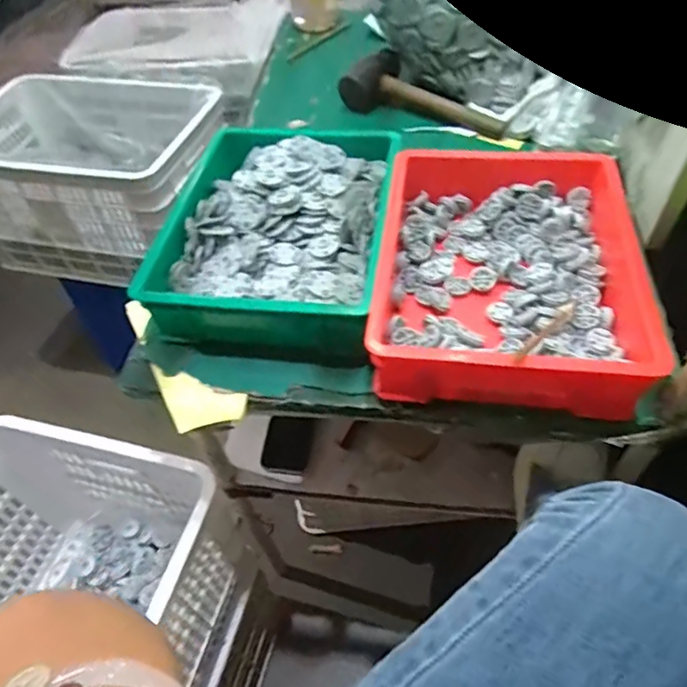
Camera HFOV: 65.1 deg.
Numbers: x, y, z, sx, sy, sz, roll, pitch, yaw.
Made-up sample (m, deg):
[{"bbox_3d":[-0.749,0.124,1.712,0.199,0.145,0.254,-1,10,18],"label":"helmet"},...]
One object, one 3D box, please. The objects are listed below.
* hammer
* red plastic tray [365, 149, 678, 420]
[{"bbox_3d":[0.152,-0.460,0.994,0.335,0.094,0.080,20,55,20],"label":"hammer"},{"bbox_3d":[0.190,-0.106,0.646,0.286,0.101,0.417,5,51,9],"label":"red plastic tray"}]

